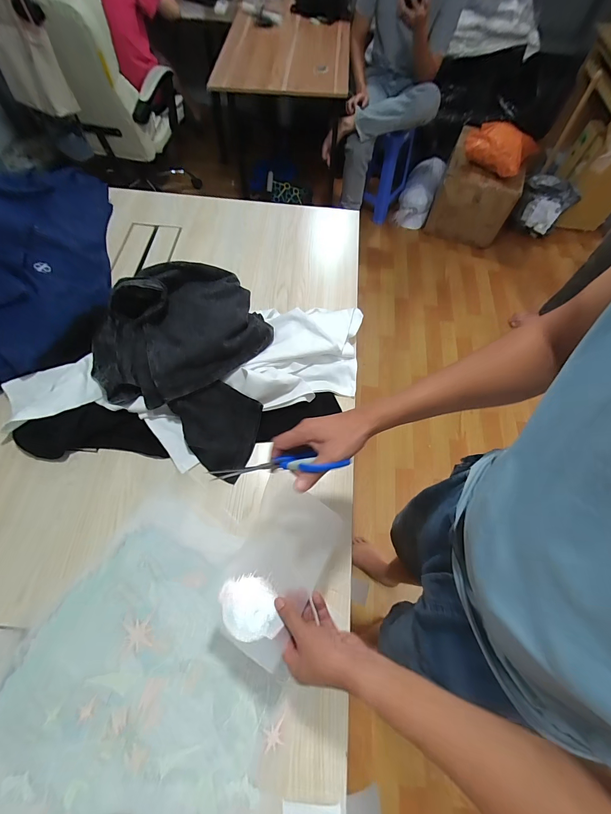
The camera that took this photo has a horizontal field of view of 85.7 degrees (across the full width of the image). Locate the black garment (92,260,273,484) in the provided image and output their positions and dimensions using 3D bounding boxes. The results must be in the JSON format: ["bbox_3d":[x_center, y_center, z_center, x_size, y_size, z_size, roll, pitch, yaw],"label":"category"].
[{"bbox_3d":[-0.264,-0.090,0.680,0.355,0.158,0.405,5,63,0],"label":"black garment"}]

